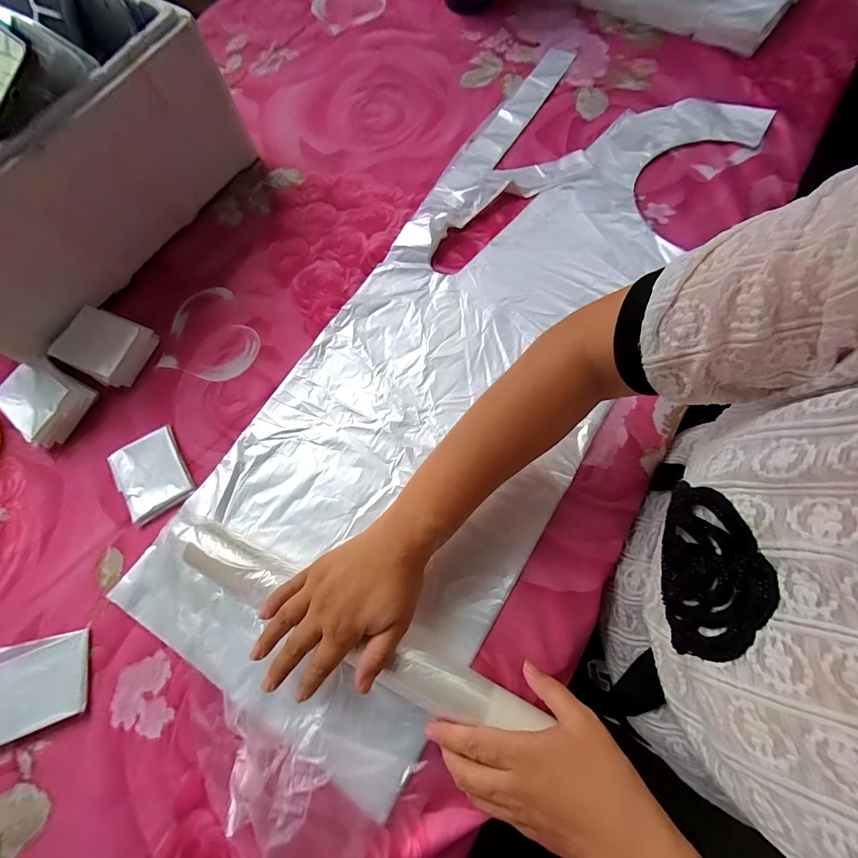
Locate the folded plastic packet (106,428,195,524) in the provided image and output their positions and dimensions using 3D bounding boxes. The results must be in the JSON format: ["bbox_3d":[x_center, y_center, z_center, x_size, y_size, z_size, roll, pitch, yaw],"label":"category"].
[{"bbox_3d":[-0.283,0.048,0.384,0.067,0.009,0.085,-31,72,-8],"label":"folded plastic packet"}]

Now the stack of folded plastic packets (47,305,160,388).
[{"bbox_3d":[-0.362,-0.093,0.423,0.081,0.035,0.072,22,73,10],"label":"stack of folded plastic packets"}]

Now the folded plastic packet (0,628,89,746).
[{"bbox_3d":[-0.337,0.219,0.322,0.080,0.005,0.071,-16,71,-3],"label":"folded plastic packet"}]

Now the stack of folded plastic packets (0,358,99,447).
[{"bbox_3d":[-0.413,-0.028,0.405,0.082,0.031,0.072,28,74,12],"label":"stack of folded plastic packets"}]

